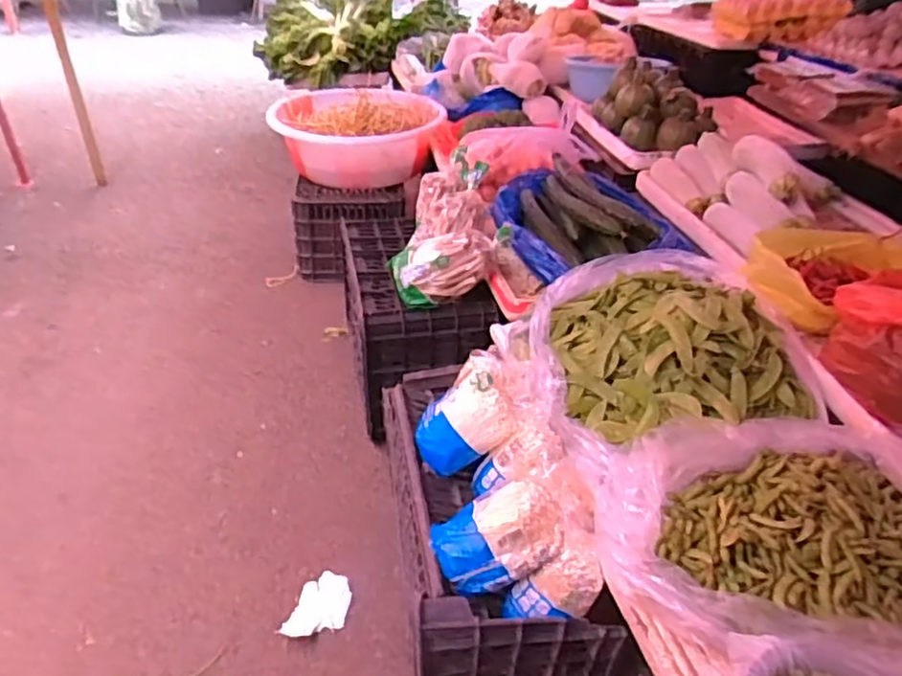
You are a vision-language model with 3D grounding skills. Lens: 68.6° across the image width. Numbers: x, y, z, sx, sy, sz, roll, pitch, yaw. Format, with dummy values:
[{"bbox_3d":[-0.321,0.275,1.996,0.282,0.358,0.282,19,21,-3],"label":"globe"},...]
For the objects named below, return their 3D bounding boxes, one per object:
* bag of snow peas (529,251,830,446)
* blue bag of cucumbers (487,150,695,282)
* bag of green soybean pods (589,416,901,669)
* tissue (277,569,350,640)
[{"bbox_3d":[0.324,-0.012,1.018,0.378,0.129,0.419,0,36,-2],"label":"bag of snow peas"},{"bbox_3d":[0.282,-0.268,1.416,0.361,0.110,0.487,-7,37,-12],"label":"blue bag of cucumbers"},{"bbox_3d":[0.405,0.203,0.754,0.455,0.132,0.301,9,36,10],"label":"bag of green soybean pods"},{"bbox_3d":[-0.224,0.466,1.145,0.099,0.030,0.124,13,36,11],"label":"tissue"}]

